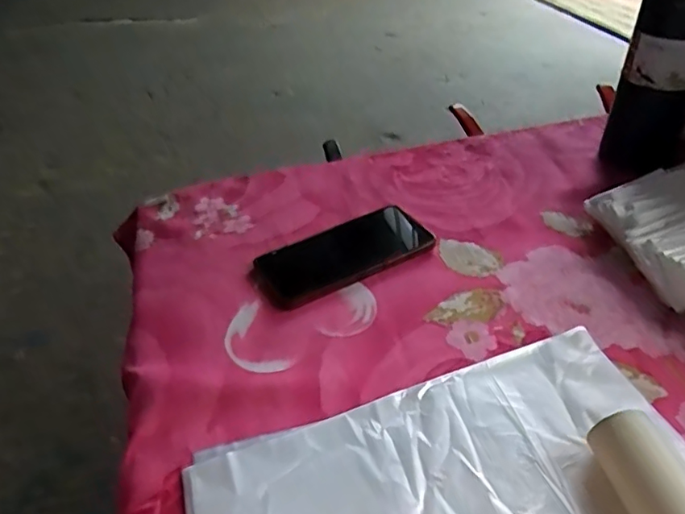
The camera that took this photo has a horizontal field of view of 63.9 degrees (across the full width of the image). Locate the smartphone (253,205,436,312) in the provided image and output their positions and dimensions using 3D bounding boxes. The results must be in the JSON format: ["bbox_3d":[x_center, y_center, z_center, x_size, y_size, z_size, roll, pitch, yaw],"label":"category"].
[{"bbox_3d":[0.004,-0.006,0.526,0.173,0.011,0.080,-20,42,-20],"label":"smartphone"}]

